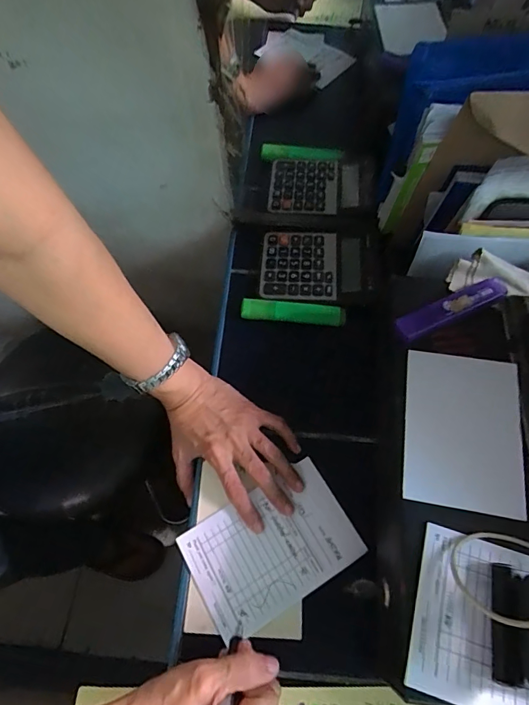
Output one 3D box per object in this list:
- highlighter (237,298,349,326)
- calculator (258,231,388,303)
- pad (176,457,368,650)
[{"bbox_3d":[0.033,-0.047,0.475,0.116,0.013,0.023,6,64,3],"label":"highlighter"},{"bbox_3d":[0.069,-0.104,0.496,0.146,0.025,0.097,7,65,4],"label":"calculator"},{"bbox_3d":[0.007,0.178,0.384,0.146,0.004,0.100,-28,67,-13],"label":"pad"}]

